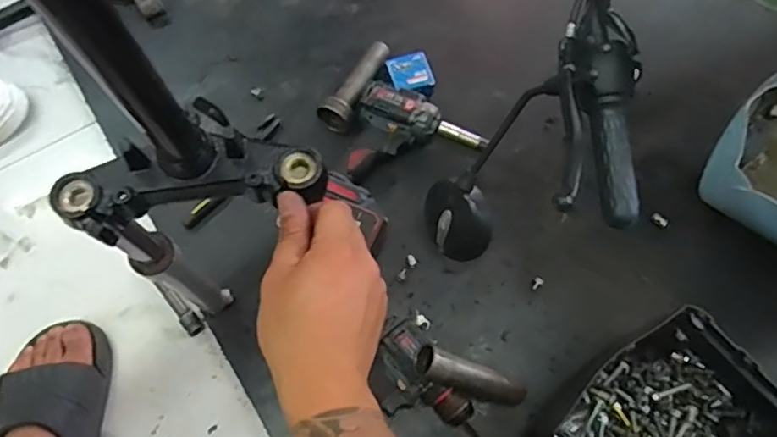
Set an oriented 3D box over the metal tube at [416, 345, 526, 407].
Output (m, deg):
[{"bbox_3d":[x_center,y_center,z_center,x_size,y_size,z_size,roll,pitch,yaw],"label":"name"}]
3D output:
[{"bbox_3d":[0.101,0.187,0.686,0.142,0.031,0.036,25,68,-23],"label":"metal tube"}]

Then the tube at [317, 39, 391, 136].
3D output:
[{"bbox_3d":[-0.045,-0.200,0.867,0.046,0.047,0.159,26,72,10],"label":"tube"}]

